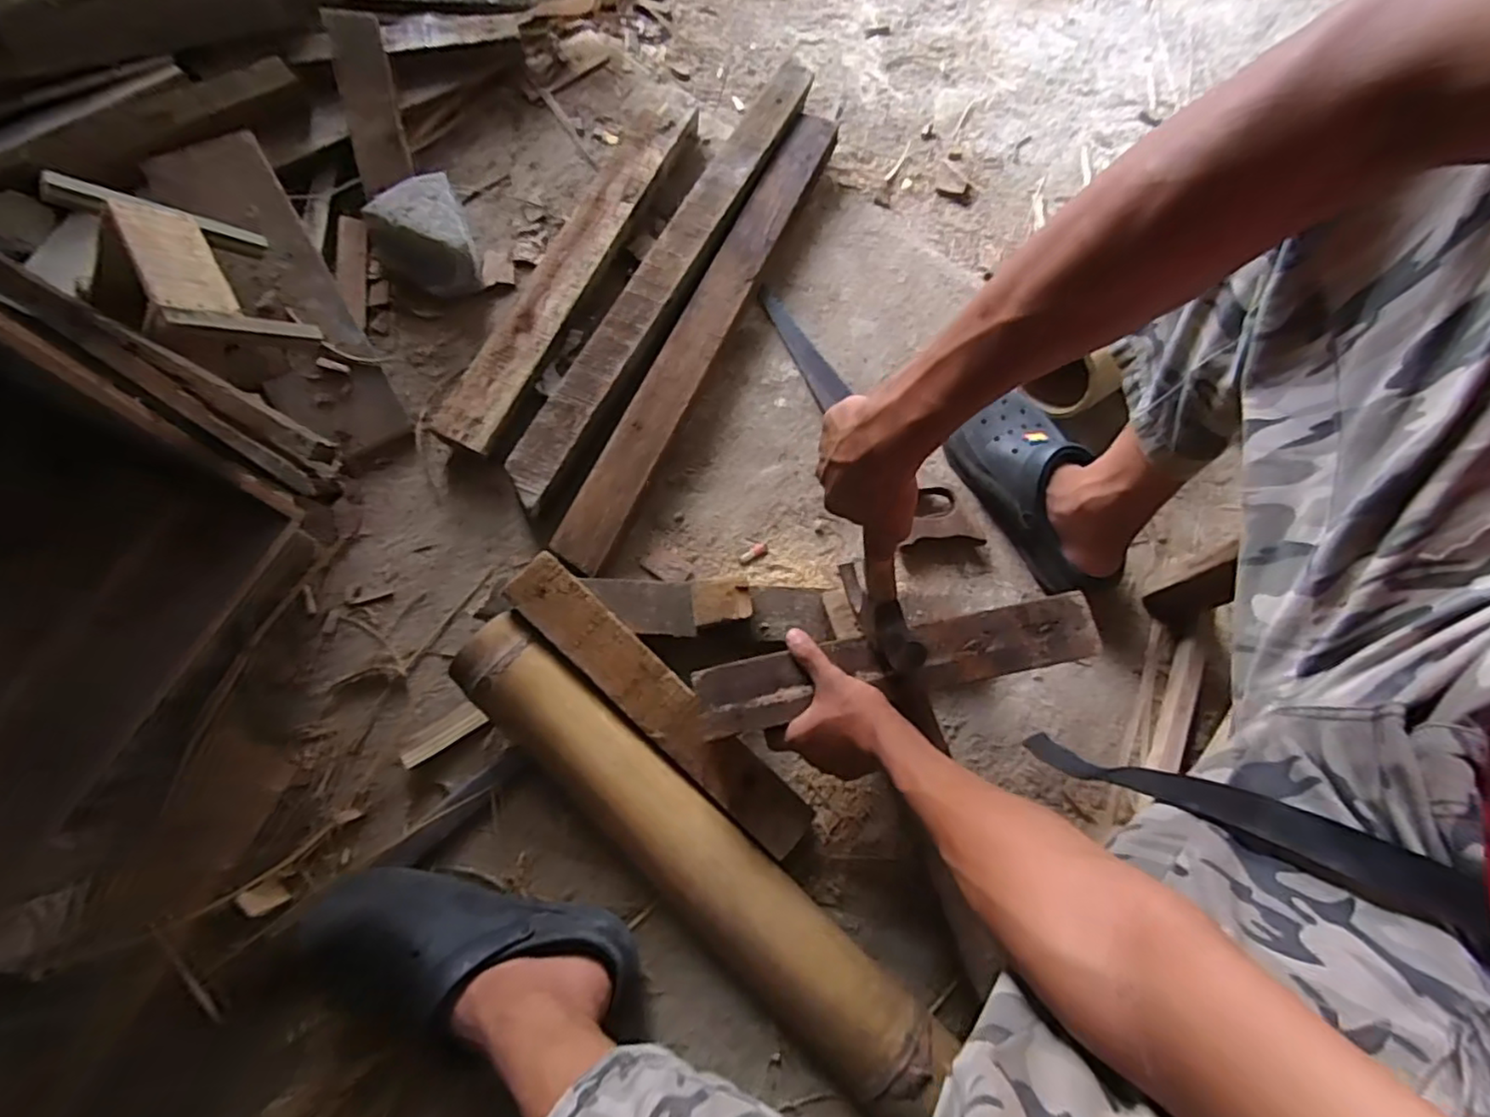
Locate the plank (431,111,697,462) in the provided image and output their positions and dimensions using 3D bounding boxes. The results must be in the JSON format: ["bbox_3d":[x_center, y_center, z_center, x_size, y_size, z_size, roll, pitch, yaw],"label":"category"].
[{"bbox_3d":[-0.210,-0.373,0.820,0.082,0.051,0.570,22,72,5],"label":"plank"}]

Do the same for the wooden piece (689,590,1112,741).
[{"bbox_3d":[0.136,0.094,0.581,0.357,0.014,0.064,-10,73,-3],"label":"wooden piece"}]

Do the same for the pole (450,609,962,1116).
[{"bbox_3d":[-0.050,0.271,0.598,0.560,0.078,0.099,41,75,10],"label":"pole"}]

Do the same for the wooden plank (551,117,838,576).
[{"bbox_3d":[-0.046,-0.292,0.787,0.067,0.026,0.690,25,73,5],"label":"wooden plank"}]

